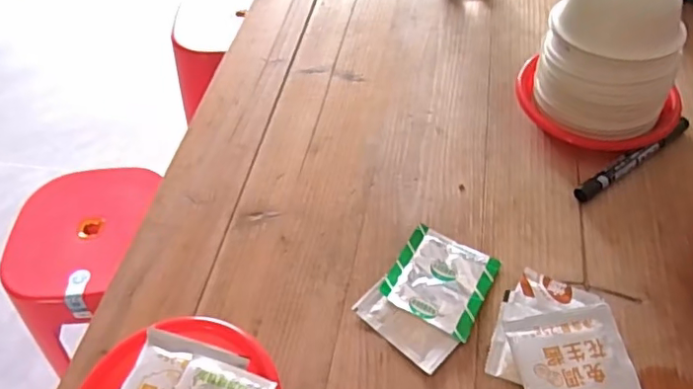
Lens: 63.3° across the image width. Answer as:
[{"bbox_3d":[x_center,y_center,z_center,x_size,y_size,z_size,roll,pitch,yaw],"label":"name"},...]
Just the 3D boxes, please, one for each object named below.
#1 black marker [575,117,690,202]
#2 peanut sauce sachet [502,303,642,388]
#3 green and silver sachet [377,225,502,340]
[{"bbox_3d":[0.254,-0.031,0.494,0.139,0.015,0.013,-30,55,-17],"label":"black marker"},{"bbox_3d":[0.159,0.126,0.381,0.077,0.016,0.093,-10,52,-2],"label":"peanut sauce sachet"},{"bbox_3d":[0.074,0.066,0.441,0.073,0.010,0.077,23,58,22],"label":"green and silver sachet"}]

